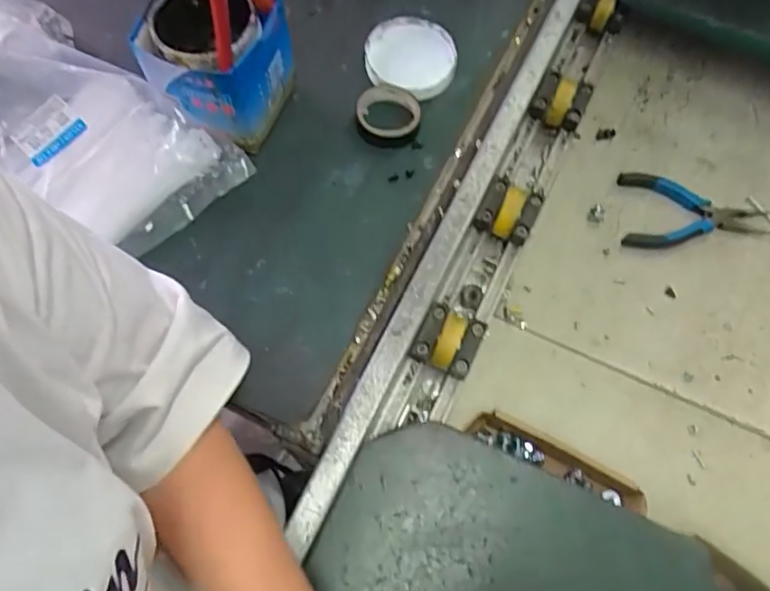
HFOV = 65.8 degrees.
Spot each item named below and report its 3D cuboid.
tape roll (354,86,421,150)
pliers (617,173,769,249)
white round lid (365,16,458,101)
[{"bbox_3d":[0.002,-0.164,0.546,0.056,0.017,0.057,0,68,-1],"label":"tape roll"},{"bbox_3d":[0.318,-0.086,0.609,0.149,0.015,0.080,3,68,0],"label":"pliers"},{"bbox_3d":[0.025,-0.231,0.569,0.085,0.014,0.091,0,68,-1],"label":"white round lid"}]

